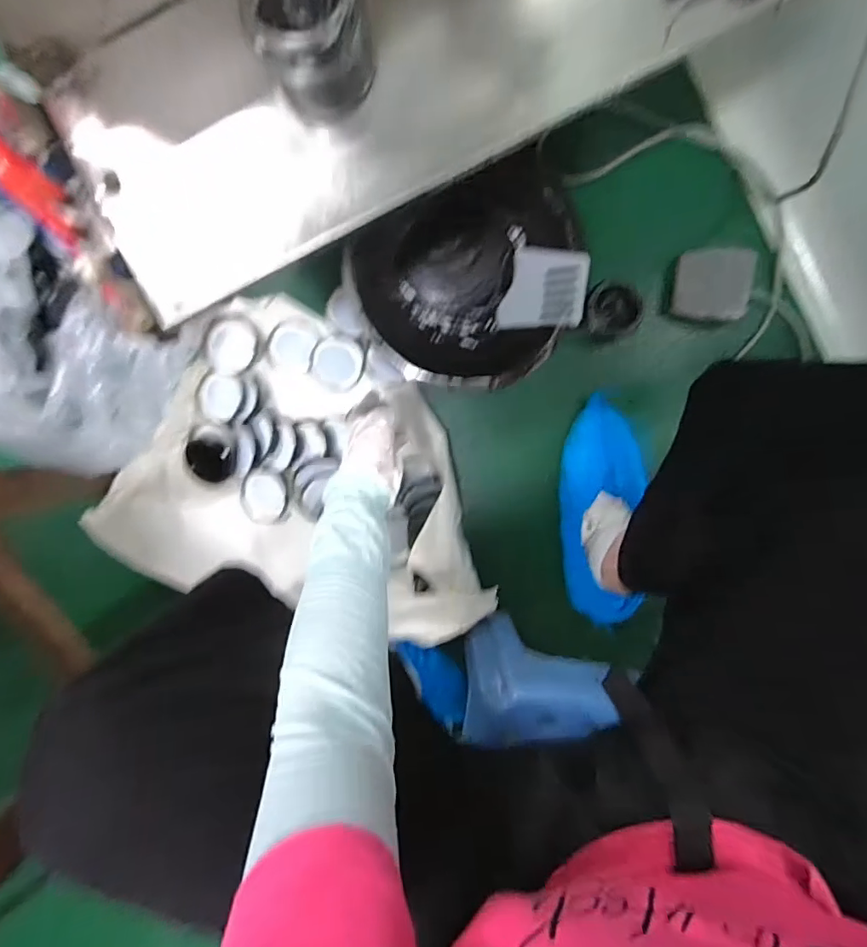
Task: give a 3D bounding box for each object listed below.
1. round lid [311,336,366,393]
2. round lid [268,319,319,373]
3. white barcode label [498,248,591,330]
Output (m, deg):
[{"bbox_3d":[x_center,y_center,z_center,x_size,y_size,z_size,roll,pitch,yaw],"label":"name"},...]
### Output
[{"bbox_3d":[-0.119,-0.137,0.668,0.064,0.011,0.066,1,97,0],"label":"round lid"},{"bbox_3d":[-0.177,-0.160,0.665,0.057,0.009,0.064,16,97,-2],"label":"round lid"},{"bbox_3d":[0.126,-0.211,0.611,0.106,0.012,0.087,15,102,40],"label":"white barcode label"}]

